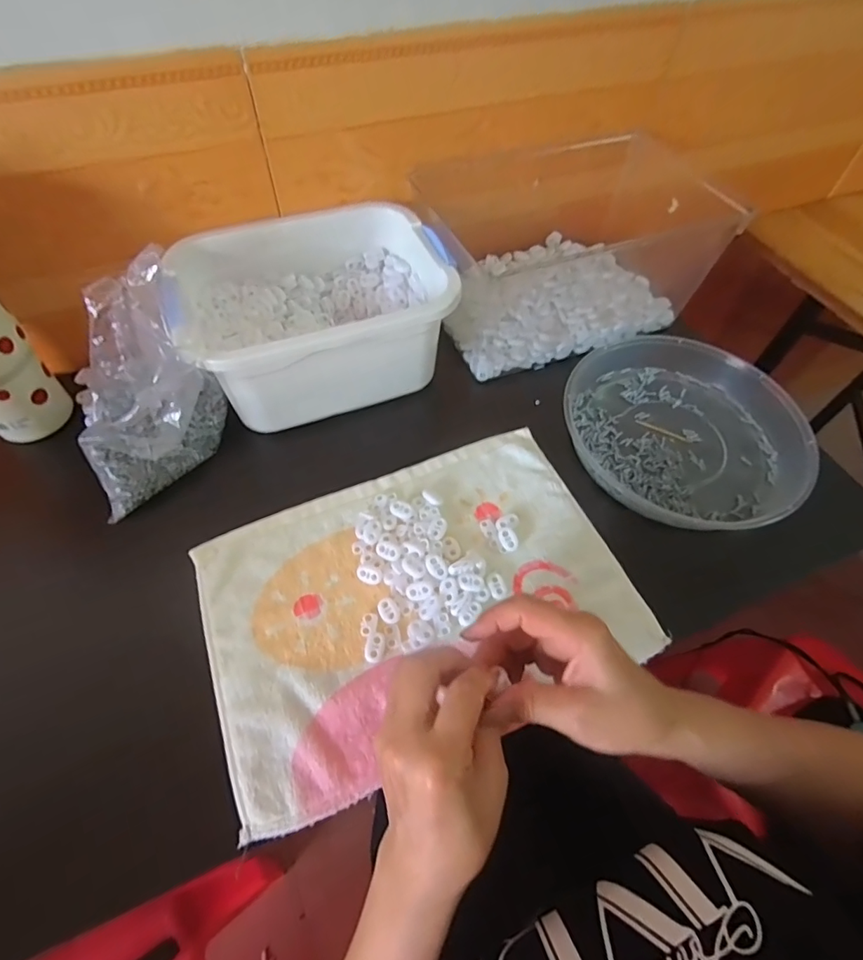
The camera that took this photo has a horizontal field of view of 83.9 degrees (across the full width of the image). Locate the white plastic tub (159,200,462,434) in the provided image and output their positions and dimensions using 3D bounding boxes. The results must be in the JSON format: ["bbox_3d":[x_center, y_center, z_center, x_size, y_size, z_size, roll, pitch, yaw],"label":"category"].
[{"bbox_3d":[-0.113,-0.168,0.487,0.250,0.106,0.191,-19,59,-14],"label":"white plastic tub"}]

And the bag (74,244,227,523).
[{"bbox_3d":[-0.256,-0.075,0.415,0.134,0.144,0.108,-29,62,-19],"label":"bag"}]

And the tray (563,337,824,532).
[{"bbox_3d":[0.251,-0.050,0.482,0.228,0.042,0.220,1,58,-1],"label":"tray"}]

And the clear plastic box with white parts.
[{"bbox_3d":[0.149,-0.271,0.565,0.288,0.128,0.226,-15,58,-11],"label":"clear plastic box with white parts"}]

